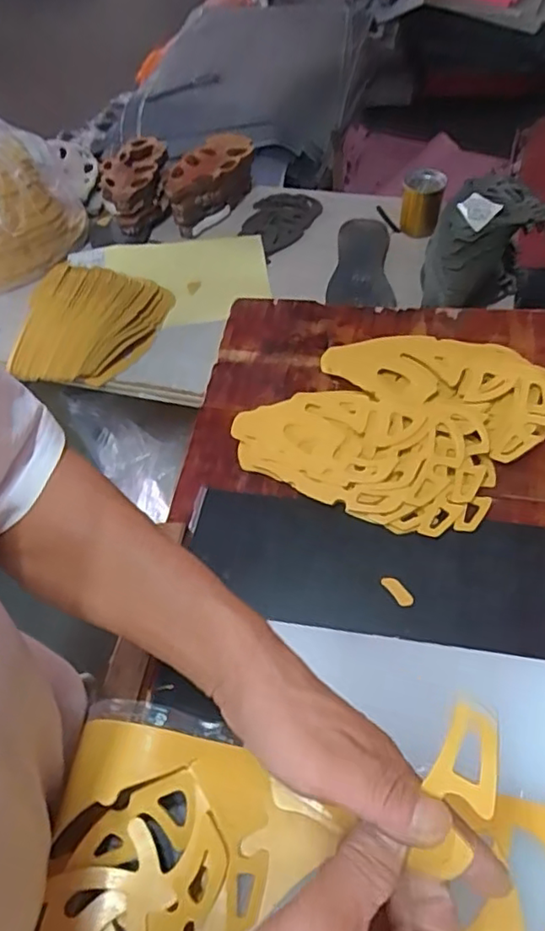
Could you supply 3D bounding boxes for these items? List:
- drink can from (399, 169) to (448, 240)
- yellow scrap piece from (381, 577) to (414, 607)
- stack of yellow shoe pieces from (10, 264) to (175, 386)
[{"bbox_3d":[0.265,-0.469,1.063,0.067,0.099,0.062,-2,55,3],"label":"drink can"},{"bbox_3d":[0.116,0.117,0.555,0.012,0.006,0.034,-32,59,-17],"label":"yellow scrap piece"},{"bbox_3d":[-0.292,-0.228,0.971,0.218,0.078,0.217,-1,55,4],"label":"stack of yellow shoe pieces"}]

